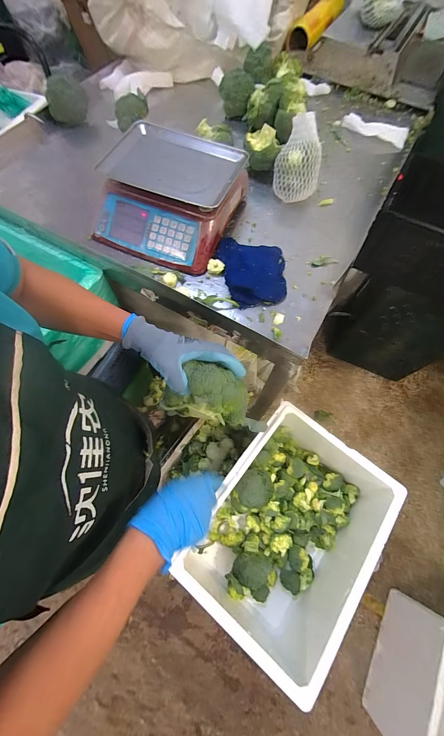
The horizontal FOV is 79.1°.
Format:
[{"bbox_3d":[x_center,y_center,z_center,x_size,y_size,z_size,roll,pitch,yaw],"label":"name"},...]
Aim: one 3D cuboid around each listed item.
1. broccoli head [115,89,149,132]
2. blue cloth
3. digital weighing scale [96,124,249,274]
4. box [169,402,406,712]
[{"bbox_3d":[-0.275,-0.779,0.820,0.101,0.068,0.091,-10,68,-6],"label":"broccoli head"},{"bbox_3d":[0.076,-0.248,0.668,0.154,0.035,0.209,-11,69,-6],"label":"blue cloth"},{"bbox_3d":[-0.143,-0.453,0.699,0.346,0.103,0.352,21,69,7],"label":"digital weighing scale"},{"bbox_3d":[0.190,0.451,0.792,0.439,0.249,0.558,33,71,11],"label":"box"}]

